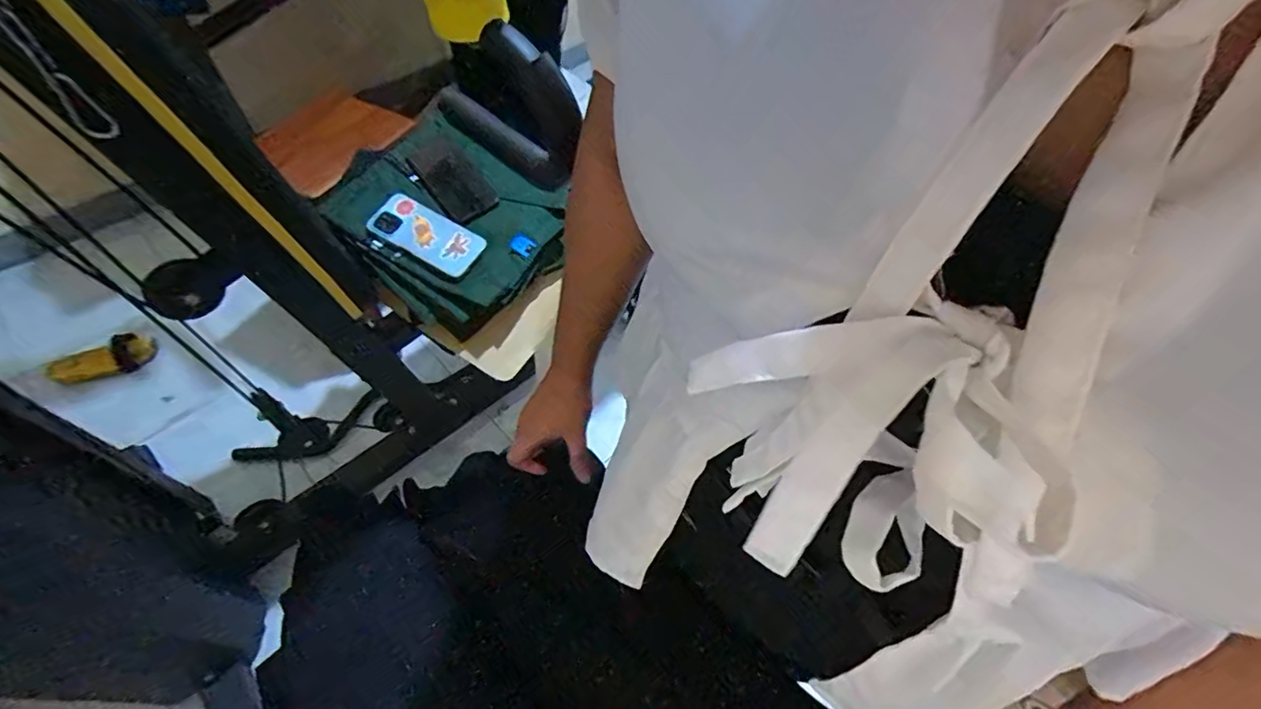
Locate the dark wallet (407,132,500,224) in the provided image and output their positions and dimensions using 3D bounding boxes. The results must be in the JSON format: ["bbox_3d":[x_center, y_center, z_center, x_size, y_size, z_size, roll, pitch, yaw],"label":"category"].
[{"bbox_3d":[-0.293,-0.288,0.923,0.082,0.133,0.013,-42,31,-7],"label":"dark wallet"}]

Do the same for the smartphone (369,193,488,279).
[{"bbox_3d":[-0.306,-0.181,0.833,0.161,0.015,0.076,31,78,4],"label":"smartphone"}]

